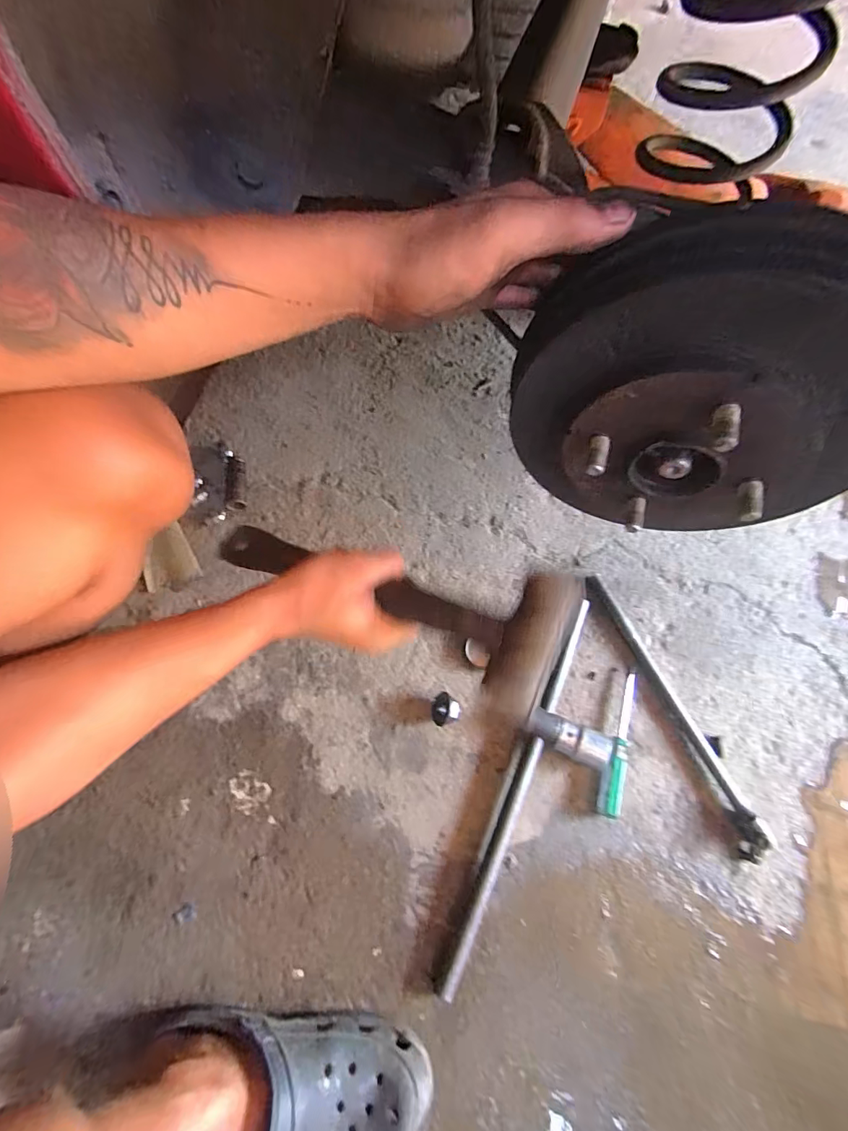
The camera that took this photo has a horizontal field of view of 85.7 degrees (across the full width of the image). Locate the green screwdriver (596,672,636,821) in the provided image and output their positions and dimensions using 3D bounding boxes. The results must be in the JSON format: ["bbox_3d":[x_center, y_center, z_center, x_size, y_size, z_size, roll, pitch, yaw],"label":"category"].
[{"bbox_3d":[0.244,0.219,0.568,0.028,0.031,0.174,21,69,7],"label":"green screwdriver"}]

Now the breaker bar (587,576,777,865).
[{"bbox_3d":[0.317,0.174,0.581,0.031,0.029,0.368,-20,70,-9],"label":"breaker bar"}]

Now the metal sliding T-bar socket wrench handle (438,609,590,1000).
[{"bbox_3d":[0.116,0.242,0.537,0.026,0.024,0.454,25,70,8],"label":"metal sliding T-bar socket wrench handle"}]

